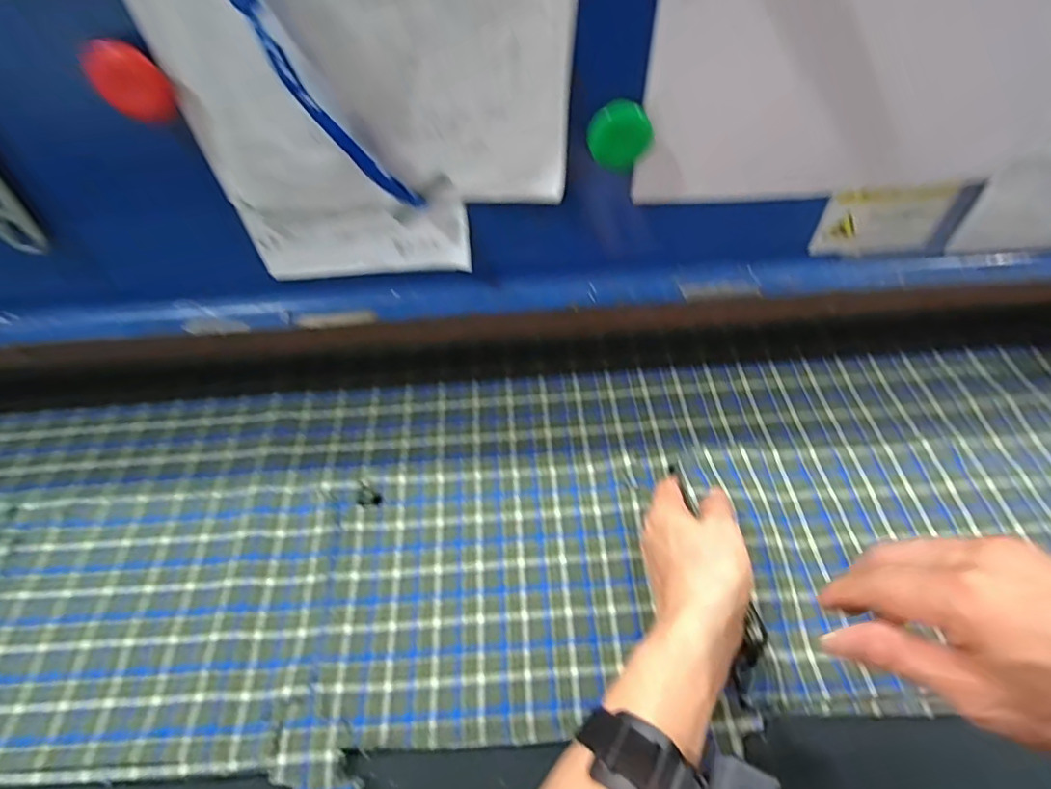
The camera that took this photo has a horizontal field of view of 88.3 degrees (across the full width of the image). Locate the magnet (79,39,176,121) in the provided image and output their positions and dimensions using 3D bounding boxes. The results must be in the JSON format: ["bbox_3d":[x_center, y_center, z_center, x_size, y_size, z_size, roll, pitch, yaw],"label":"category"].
[{"bbox_3d":[-0.218,-0.173,0.301,0.034,0.040,0.007,-15,54,-6],"label":"magnet"}]

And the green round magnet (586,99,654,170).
[{"bbox_3d":[0.060,-0.164,0.344,0.039,0.040,0.007,2,54,7],"label":"green round magnet"}]

